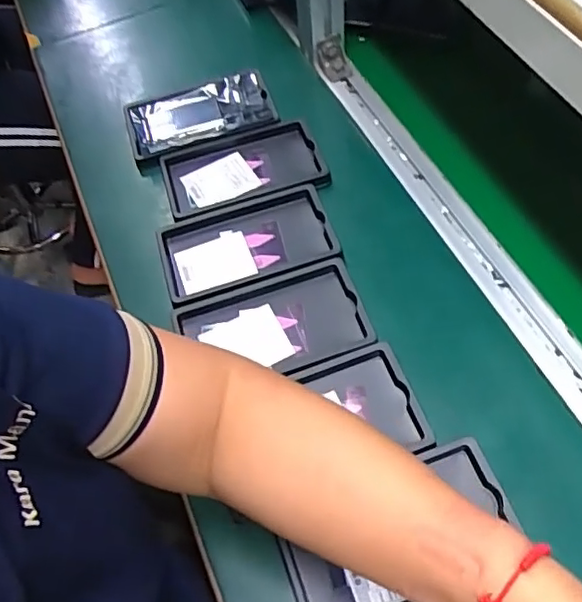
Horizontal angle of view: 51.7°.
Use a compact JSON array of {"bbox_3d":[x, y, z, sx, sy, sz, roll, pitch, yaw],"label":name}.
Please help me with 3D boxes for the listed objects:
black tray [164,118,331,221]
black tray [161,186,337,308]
[{"bbox_3d":[-0.048,-0.133,0.619,0.158,0.023,0.093,-15,59,-5],"label":"black tray"},{"bbox_3d":[-0.043,-0.054,0.567,0.156,0.022,0.094,-16,59,-6],"label":"black tray"}]

